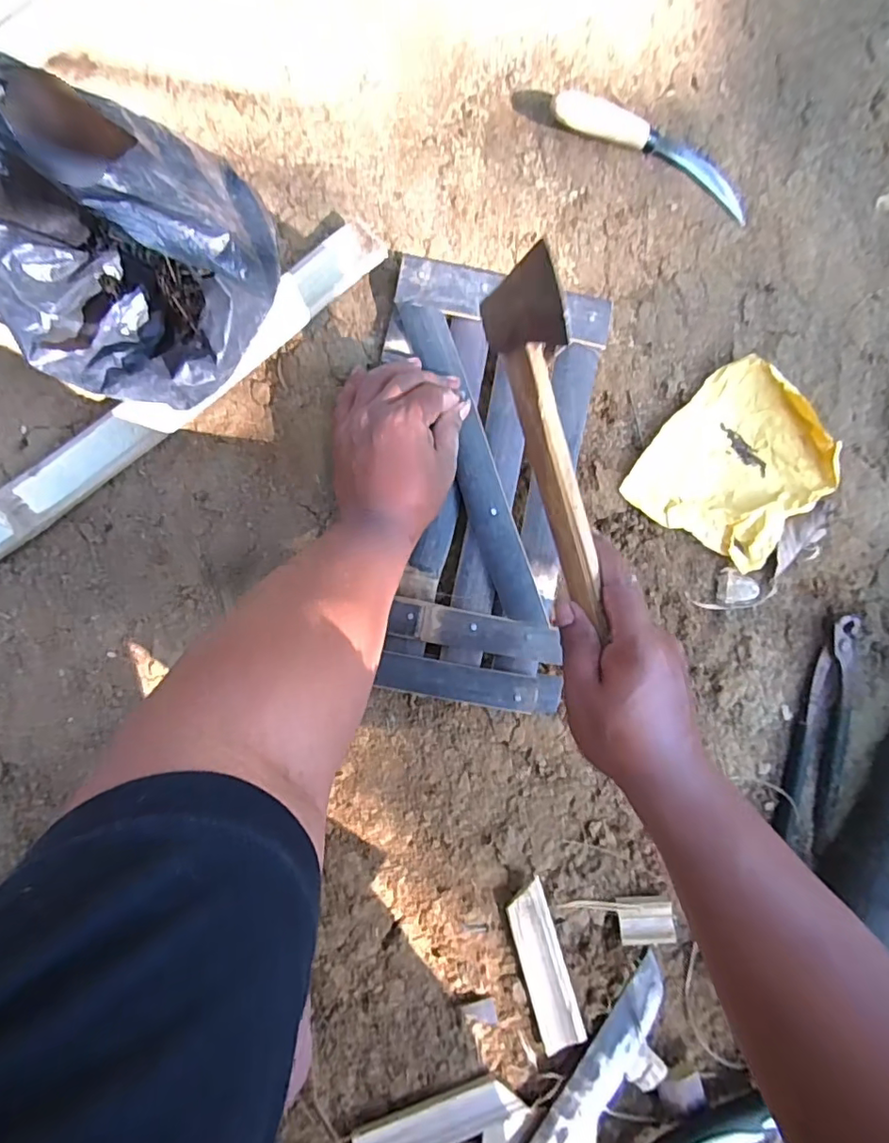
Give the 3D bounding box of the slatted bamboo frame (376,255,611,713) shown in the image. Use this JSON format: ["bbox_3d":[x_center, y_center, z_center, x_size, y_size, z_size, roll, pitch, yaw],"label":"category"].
[{"bbox_3d":[0.040,-0.069,0.444,0.166,0.026,0.347,2,88,-9],"label":"slatted bamboo frame"}]

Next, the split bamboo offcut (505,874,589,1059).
[{"bbox_3d":[0.085,0.336,0.465,0.036,0.011,0.137,-15,90,-10],"label":"split bamboo offcut"}]

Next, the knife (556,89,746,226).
[{"bbox_3d":[0.193,-0.379,0.489,0.198,0.019,0.042,18,85,-8],"label":"knife"}]

